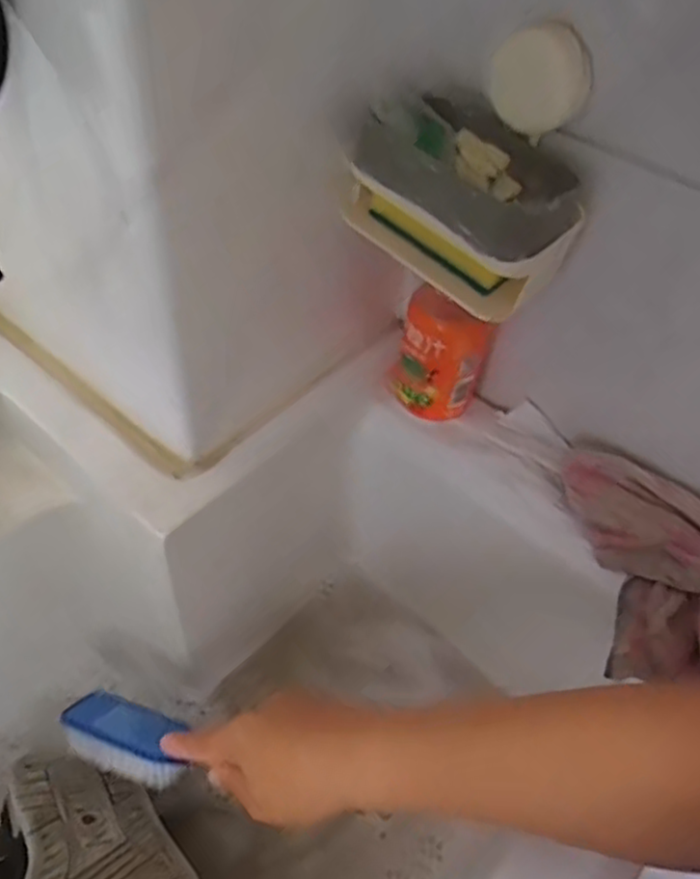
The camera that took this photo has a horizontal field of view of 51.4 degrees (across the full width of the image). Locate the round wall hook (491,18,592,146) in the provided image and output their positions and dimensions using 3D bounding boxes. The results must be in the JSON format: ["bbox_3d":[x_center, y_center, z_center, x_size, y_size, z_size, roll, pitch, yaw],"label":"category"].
[{"bbox_3d":[0.110,-0.208,0.422,0.056,0.061,0.018,12,49,5],"label":"round wall hook"}]

